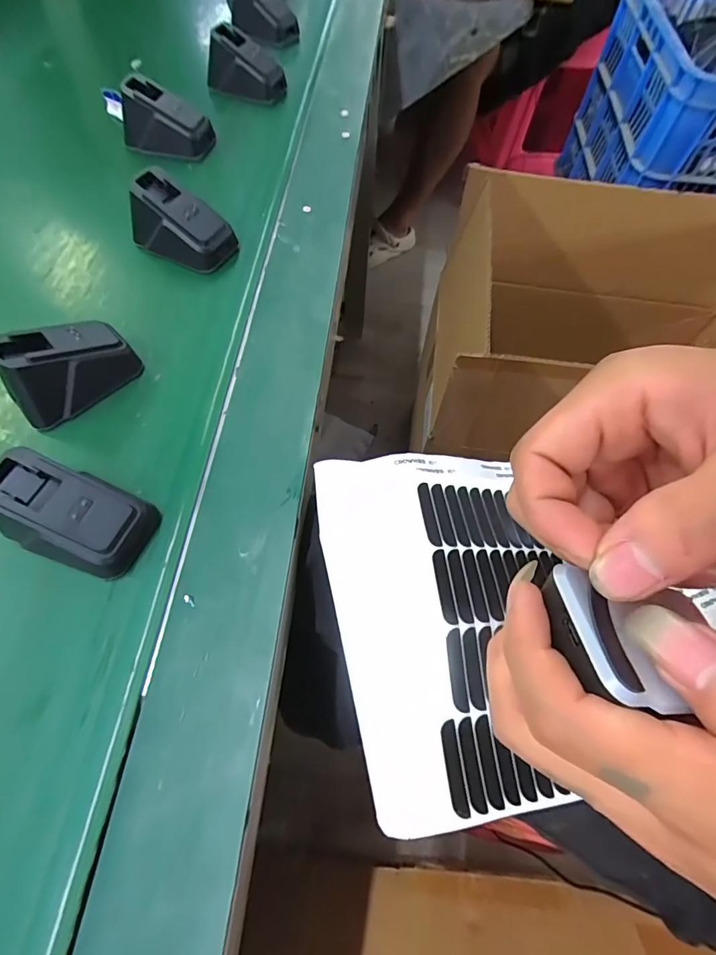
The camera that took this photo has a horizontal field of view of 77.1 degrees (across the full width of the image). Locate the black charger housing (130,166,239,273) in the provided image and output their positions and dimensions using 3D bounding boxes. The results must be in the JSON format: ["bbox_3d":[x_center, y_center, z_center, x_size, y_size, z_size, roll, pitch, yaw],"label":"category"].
[{"bbox_3d":[-0.124,-0.176,0.313,0.065,0.040,0.040,23,65,9],"label":"black charger housing"}]

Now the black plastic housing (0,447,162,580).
[{"bbox_3d":[-0.135,0.017,0.212,0.058,0.042,0.041,24,65,10],"label":"black plastic housing"}]

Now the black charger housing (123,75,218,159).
[{"bbox_3d":[-0.159,-0.294,0.374,0.072,0.040,0.044,5,64,1],"label":"black charger housing"}]

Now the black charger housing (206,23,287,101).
[{"bbox_3d":[-0.106,-0.386,0.421,0.065,0.041,0.035,22,65,9],"label":"black charger housing"}]

